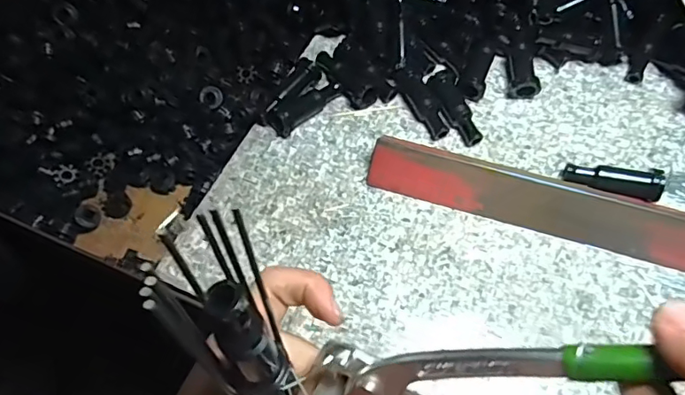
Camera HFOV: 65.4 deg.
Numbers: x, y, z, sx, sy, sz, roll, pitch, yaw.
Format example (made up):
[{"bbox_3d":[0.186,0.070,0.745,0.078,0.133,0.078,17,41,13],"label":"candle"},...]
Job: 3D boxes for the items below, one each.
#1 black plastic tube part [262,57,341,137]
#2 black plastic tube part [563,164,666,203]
[{"bbox_3d":[-0.036,-0.082,0.437,0.035,0.020,0.065,38,66,22],"label":"black plastic tube part"},{"bbox_3d":[0.199,-0.014,0.391,0.065,0.017,0.019,15,59,10],"label":"black plastic tube part"}]

